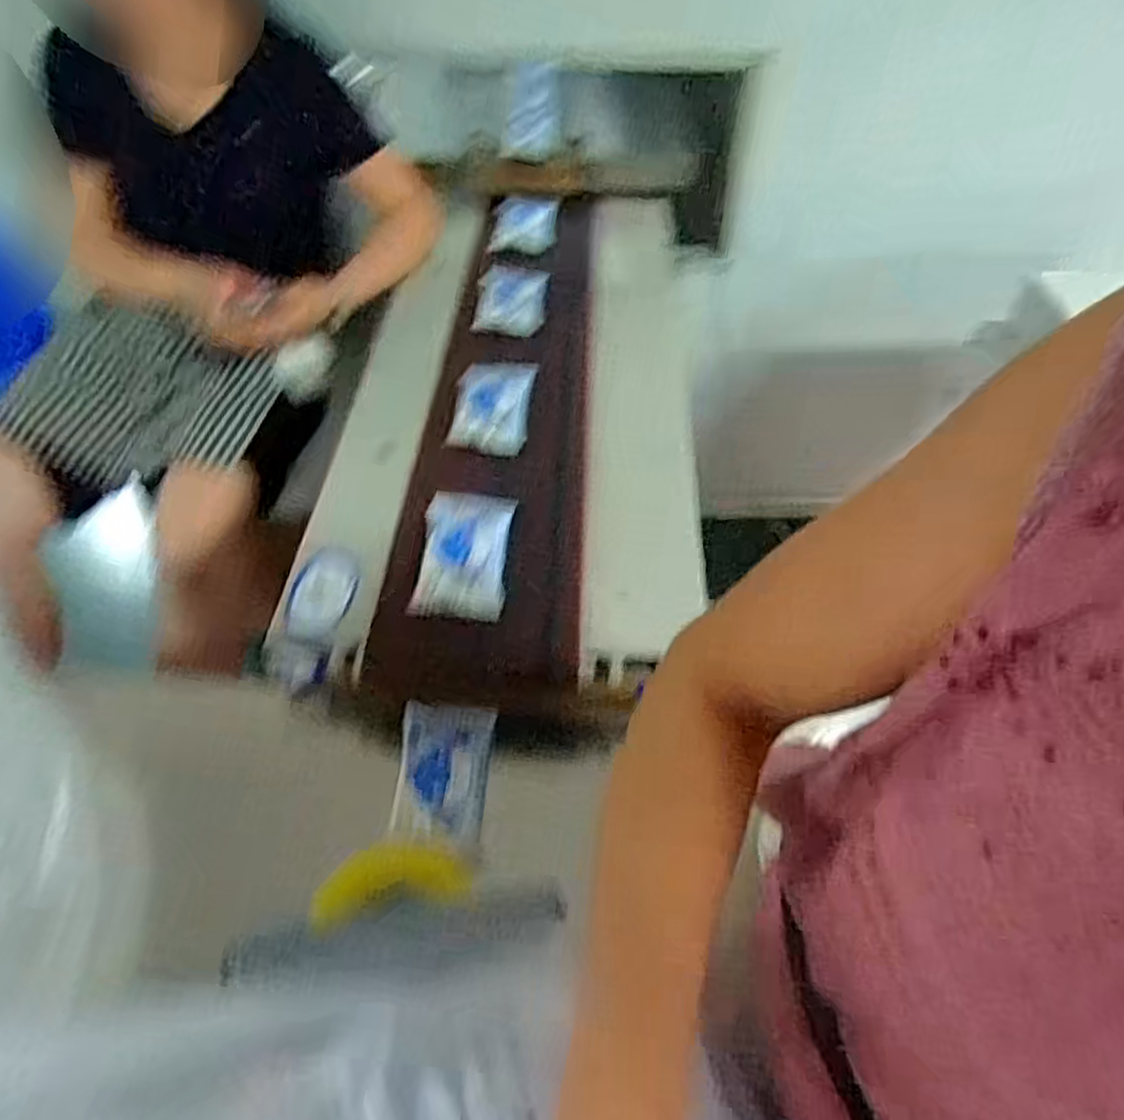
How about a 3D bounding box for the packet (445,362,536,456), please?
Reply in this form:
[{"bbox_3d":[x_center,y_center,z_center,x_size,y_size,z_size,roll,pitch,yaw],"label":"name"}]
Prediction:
[{"bbox_3d":[-0.084,-0.193,0.921,0.091,0.024,0.153,4,51,0],"label":"packet"}]

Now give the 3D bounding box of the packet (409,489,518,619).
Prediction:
[{"bbox_3d":[-0.100,-0.010,0.765,0.089,0.028,0.146,5,51,1],"label":"packet"}]

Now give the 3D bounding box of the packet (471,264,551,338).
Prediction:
[{"bbox_3d":[-0.072,-0.379,1.085,0.098,0.048,0.134,5,51,1],"label":"packet"}]

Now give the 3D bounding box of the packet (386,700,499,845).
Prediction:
[{"bbox_3d":[-0.109,0.189,0.688,0.084,0.007,0.141,17,43,-11],"label":"packet"}]

